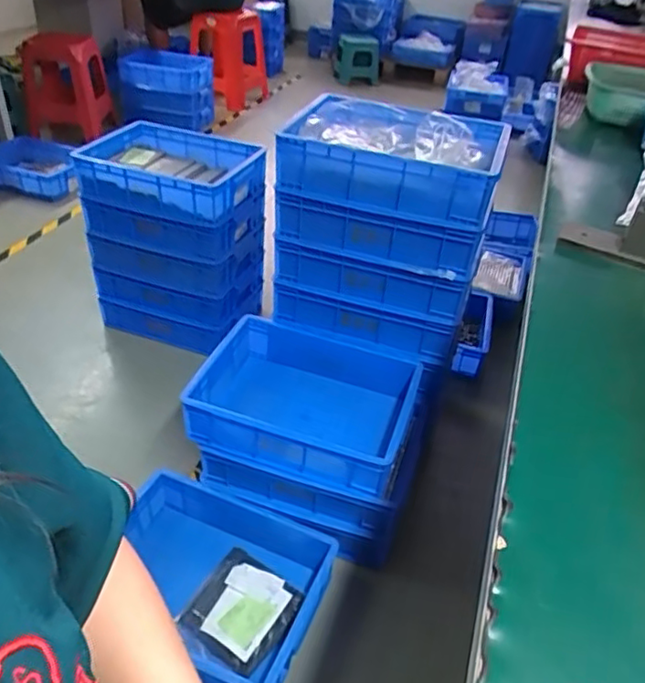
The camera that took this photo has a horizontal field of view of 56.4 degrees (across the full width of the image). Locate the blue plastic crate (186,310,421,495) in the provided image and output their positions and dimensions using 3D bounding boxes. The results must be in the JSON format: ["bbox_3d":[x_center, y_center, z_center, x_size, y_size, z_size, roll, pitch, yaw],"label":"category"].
[{"bbox_3d":[-0.031,0.131,1.239,0.412,0.150,0.303,14,37,12],"label":"blue plastic crate"}]

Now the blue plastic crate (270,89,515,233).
[{"bbox_3d":[0.142,-0.374,1.209,0.414,0.134,0.310,15,38,13],"label":"blue plastic crate"}]

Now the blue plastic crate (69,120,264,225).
[{"bbox_3d":[-0.399,-0.446,1.596,0.426,0.124,0.309,13,37,11],"label":"blue plastic crate"}]

